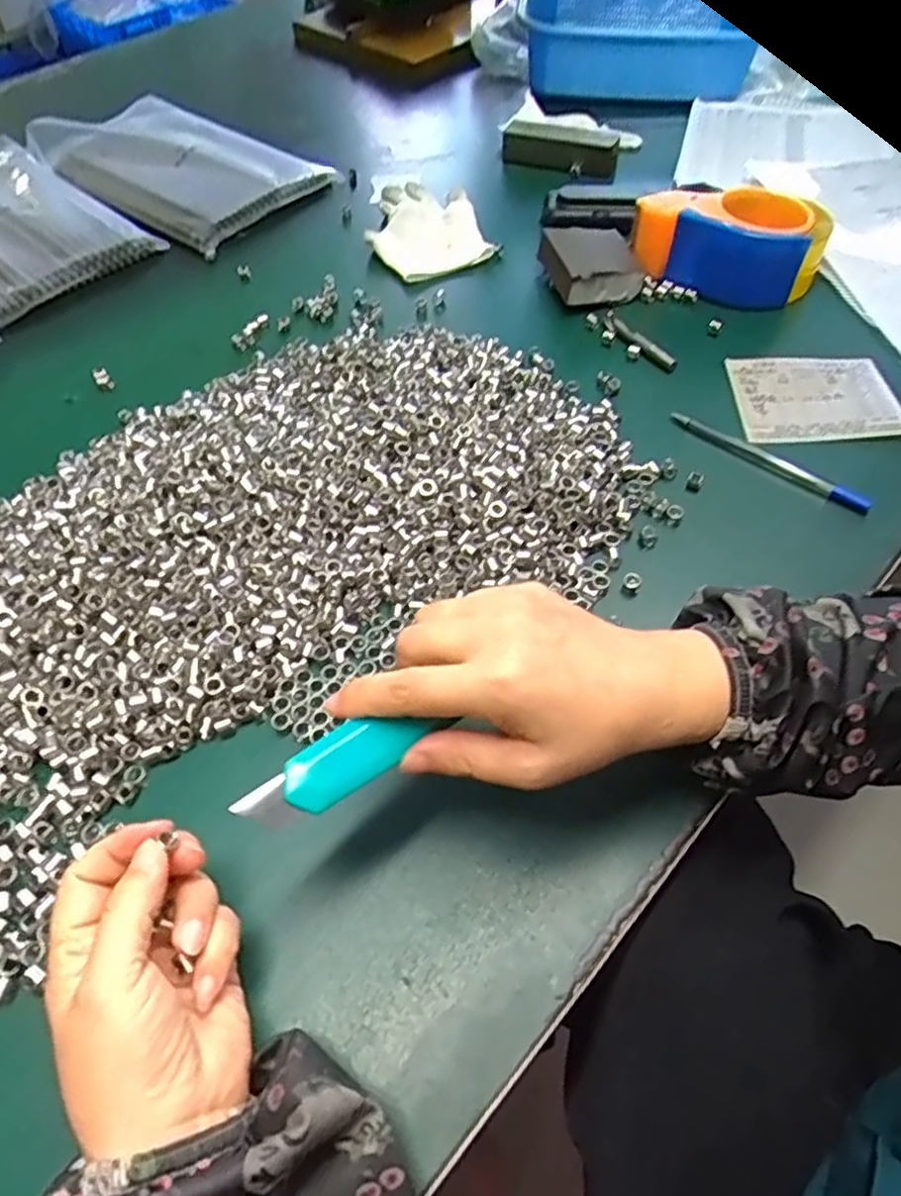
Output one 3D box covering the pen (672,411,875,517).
[{"bbox_3d":[0.212,-0.094,0.453,0.137,0.009,0.013,37,65,25],"label":"pen"}]

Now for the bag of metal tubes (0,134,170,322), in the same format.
[{"bbox_3d":[-0.456,-0.382,0.681,0.317,0.029,0.182,37,65,25],"label":"bag of metal tubes"}]

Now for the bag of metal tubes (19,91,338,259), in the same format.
[{"bbox_3d":[-0.297,-0.477,0.739,0.327,0.024,0.189,38,65,25],"label":"bag of metal tubes"}]

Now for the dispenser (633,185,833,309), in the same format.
[{"bbox_3d":[0.223,-0.288,0.542,0.137,0.065,0.092,32,63,23],"label":"dispenser"}]

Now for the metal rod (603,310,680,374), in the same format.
[{"bbox_3d":[0.145,-0.200,0.528,0.013,0.011,0.078,-28,58,-16],"label":"metal rod"}]

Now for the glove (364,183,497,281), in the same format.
[{"bbox_3d":[-0.029,-0.355,0.645,0.101,0.016,0.146,-15,56,-7],"label":"glove"}]

